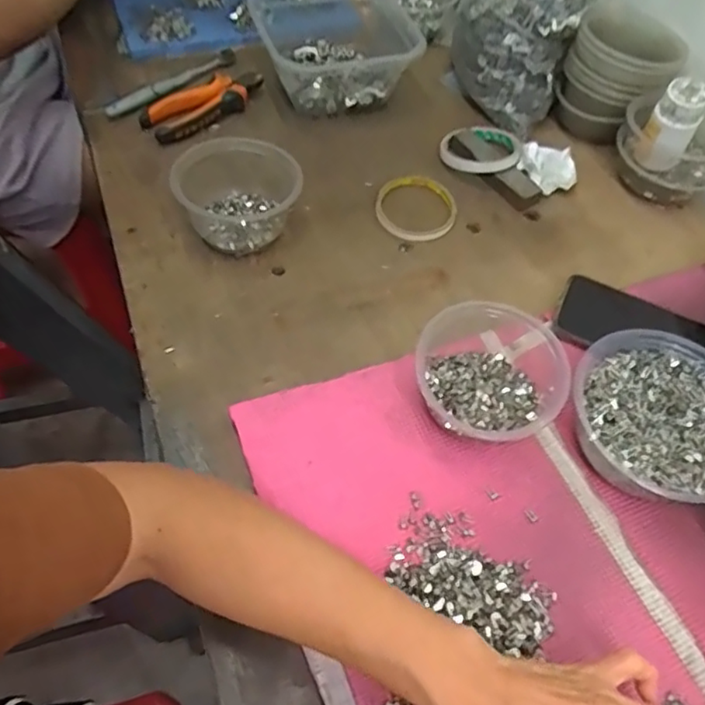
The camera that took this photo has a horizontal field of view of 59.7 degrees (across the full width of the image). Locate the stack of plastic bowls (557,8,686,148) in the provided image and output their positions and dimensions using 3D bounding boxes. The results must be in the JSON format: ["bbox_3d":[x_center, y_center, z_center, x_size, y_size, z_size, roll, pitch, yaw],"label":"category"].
[{"bbox_3d":[0.291,-0.302,0.680,0.106,0.096,0.101,37,62,20],"label":"stack of plastic bowls"}]

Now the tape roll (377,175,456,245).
[{"bbox_3d":[0.065,-0.148,0.634,0.081,0.015,0.084,1,56,-2],"label":"tape roll"}]

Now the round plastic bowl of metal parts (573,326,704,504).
[{"bbox_3d":[0.231,0.054,0.467,0.125,0.058,0.132,2,56,-3],"label":"round plastic bowl of metal parts"}]

